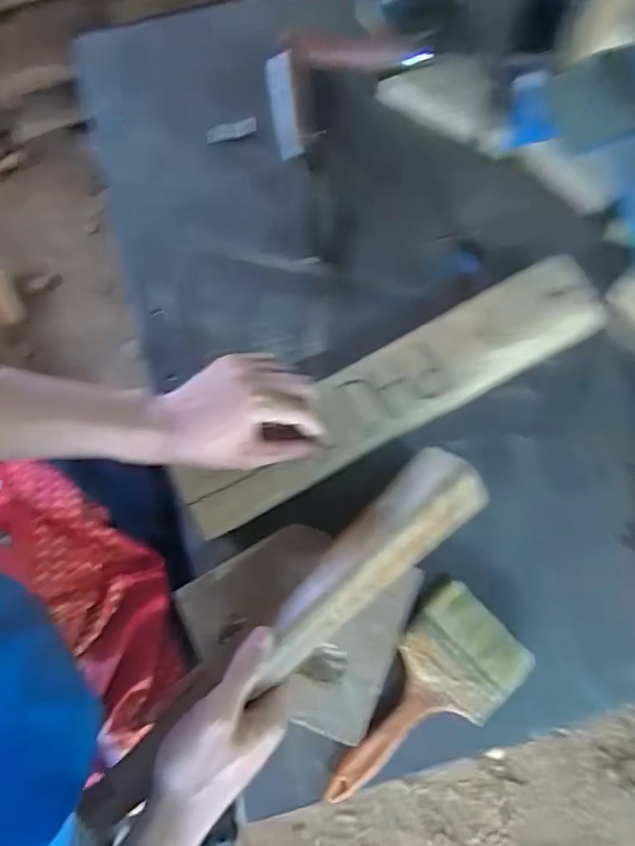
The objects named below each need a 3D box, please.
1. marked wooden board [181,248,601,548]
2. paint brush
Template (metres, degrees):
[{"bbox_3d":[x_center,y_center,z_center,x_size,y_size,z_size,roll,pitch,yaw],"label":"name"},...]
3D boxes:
[{"bbox_3d":[0.067,-0.027,0.480,0.394,0.033,0.074,-27,78,-6],"label":"marked wooden board"},{"bbox_3d":[0.080,0.224,0.442,0.187,0.012,0.090,-42,80,-9],"label":"paint brush"}]

